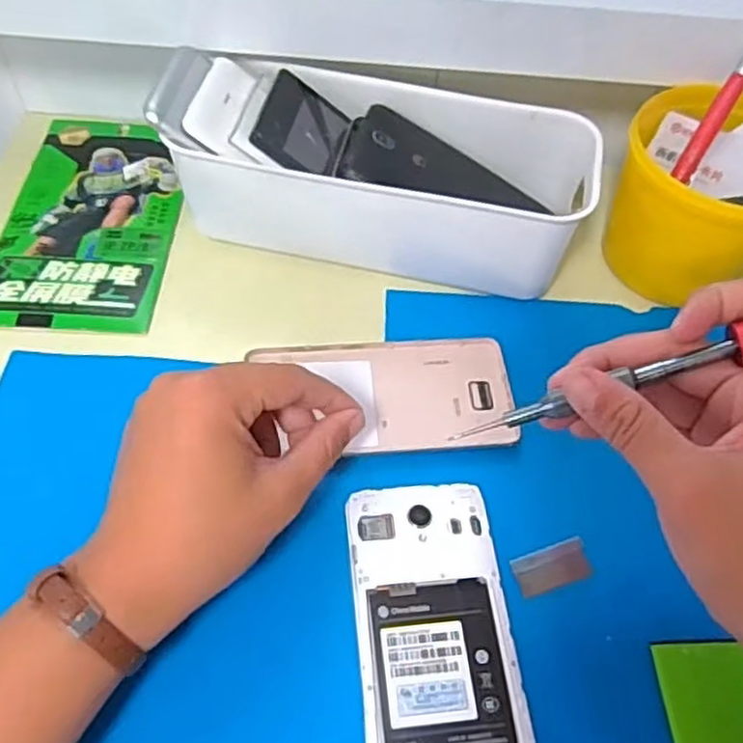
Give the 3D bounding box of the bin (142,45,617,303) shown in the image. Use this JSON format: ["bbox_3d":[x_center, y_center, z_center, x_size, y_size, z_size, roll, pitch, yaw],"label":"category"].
[{"bbox_3d":[0.004,-0.120,0.440,0.255,0.082,0.105,12,55,5],"label":"bin"}]

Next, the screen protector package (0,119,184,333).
[{"bbox_3d":[-0.181,-0.103,0.466,0.107,0.004,0.186,3,55,-2],"label":"screen protector package"}]

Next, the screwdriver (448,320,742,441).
[{"bbox_3d":[0.091,0.008,0.290,0.120,0.012,0.012,-19,55,12],"label":"screwdriver"}]

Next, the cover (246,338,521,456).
[{"bbox_3d":[0.010,0.012,0.396,0.136,0.008,0.071,-2,55,-6],"label":"cover"}]

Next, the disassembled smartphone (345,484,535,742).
[{"bbox_3d":[0.029,0.120,0.321,0.069,0.008,0.144,-3,55,-6],"label":"disassembled smartphone"}]

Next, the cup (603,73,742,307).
[{"bbox_3d":[0.194,-0.102,0.425,0.105,0.090,0.100,2,55,-3],"label":"cup"}]

